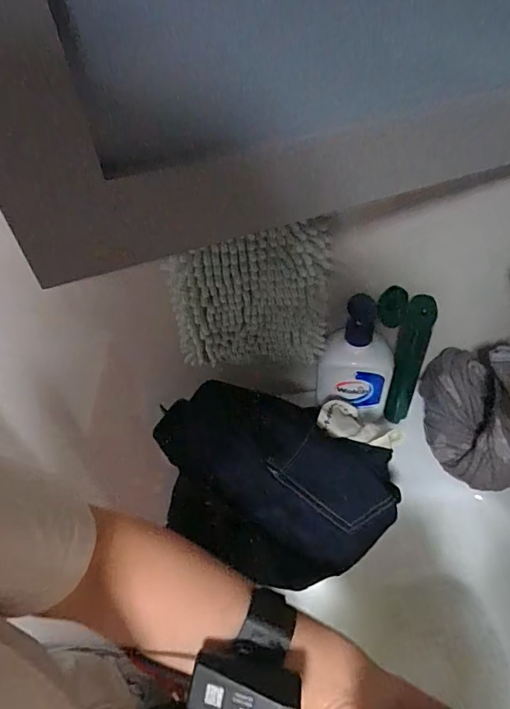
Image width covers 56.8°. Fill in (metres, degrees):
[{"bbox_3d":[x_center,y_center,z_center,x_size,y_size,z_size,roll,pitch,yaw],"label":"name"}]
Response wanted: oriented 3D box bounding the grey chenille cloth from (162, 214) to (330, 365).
[{"bbox_3d":[-0.006,-0.053,0.485,0.160,0.178,0.030,-7,47,0],"label":"grey chenille cloth"}]

